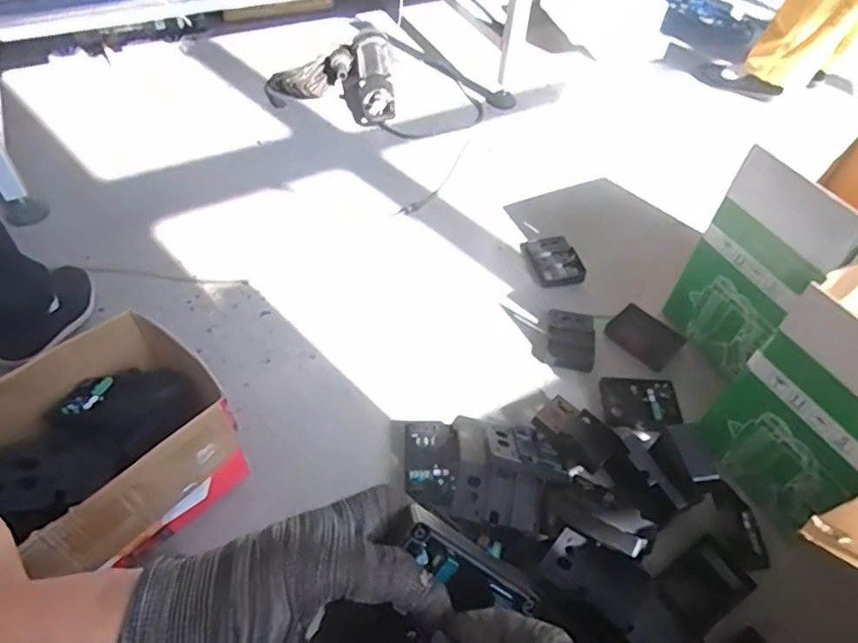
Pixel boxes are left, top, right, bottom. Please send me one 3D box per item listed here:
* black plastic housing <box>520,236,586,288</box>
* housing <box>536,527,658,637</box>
[{"bbox_3d":[0.265,-0.131,1.230,0.097,0.037,0.133,-11,53,-13],"label":"black plastic housing"},{"bbox_3d":[0.226,0.340,0.778,0.142,0.031,0.089,28,54,18],"label":"housing"}]

